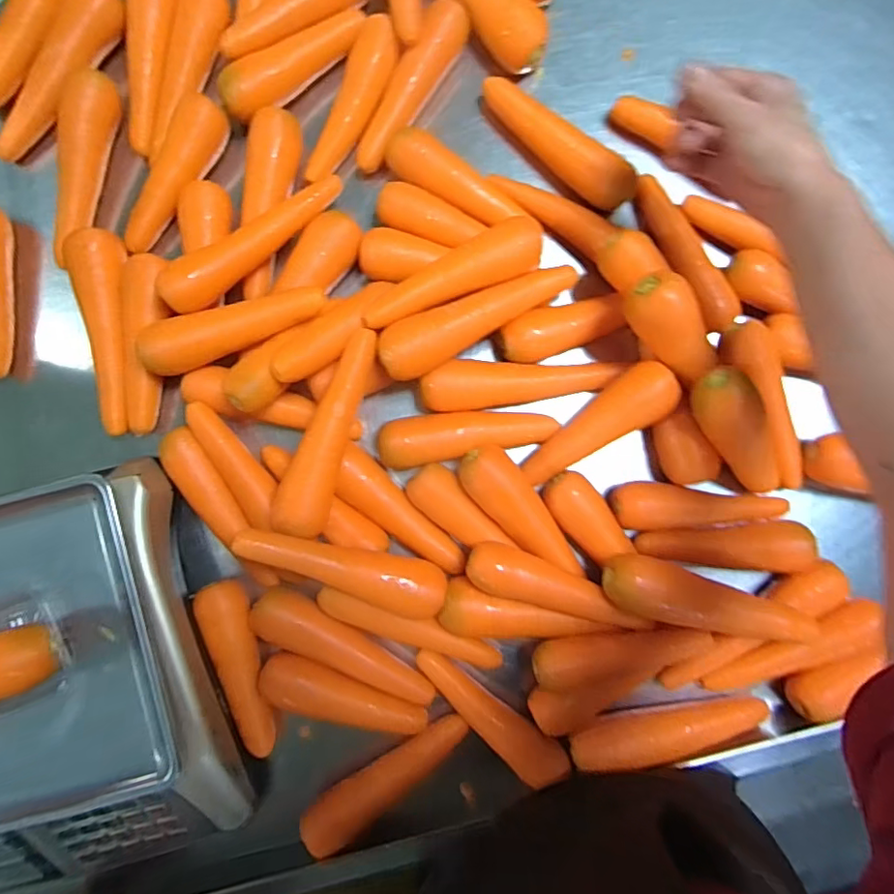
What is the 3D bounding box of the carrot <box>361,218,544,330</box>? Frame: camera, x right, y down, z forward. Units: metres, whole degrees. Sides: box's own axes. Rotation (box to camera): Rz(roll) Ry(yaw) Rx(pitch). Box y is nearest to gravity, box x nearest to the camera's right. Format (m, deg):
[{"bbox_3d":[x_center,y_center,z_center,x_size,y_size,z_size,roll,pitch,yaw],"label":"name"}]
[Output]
[{"bbox_3d":[0.005,-0.148,0.485,0.169,0.035,0.041,-25,89,0],"label":"carrot"}]

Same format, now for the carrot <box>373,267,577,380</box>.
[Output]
[{"bbox_3d":[0.028,-0.118,0.479,0.184,0.038,0.047,-31,89,0],"label":"carrot"}]

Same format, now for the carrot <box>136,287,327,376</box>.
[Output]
[{"bbox_3d":[-0.190,-0.106,0.495,0.166,0.039,0.050,-15,89,0],"label":"carrot"}]

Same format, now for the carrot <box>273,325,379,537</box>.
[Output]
[{"bbox_3d":[-0.100,-0.014,0.483,0.045,0.052,0.185,20,89,0],"label":"carrot"}]

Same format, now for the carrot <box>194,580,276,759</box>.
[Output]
[{"bbox_3d":[-0.187,0.205,0.504,0.038,0.034,0.163,-16,89,0],"label":"carrot"}]

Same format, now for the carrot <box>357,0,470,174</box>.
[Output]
[{"bbox_3d":[-0.038,-0.339,0.519,0.042,0.035,0.165,34,90,2],"label":"carrot"}]

